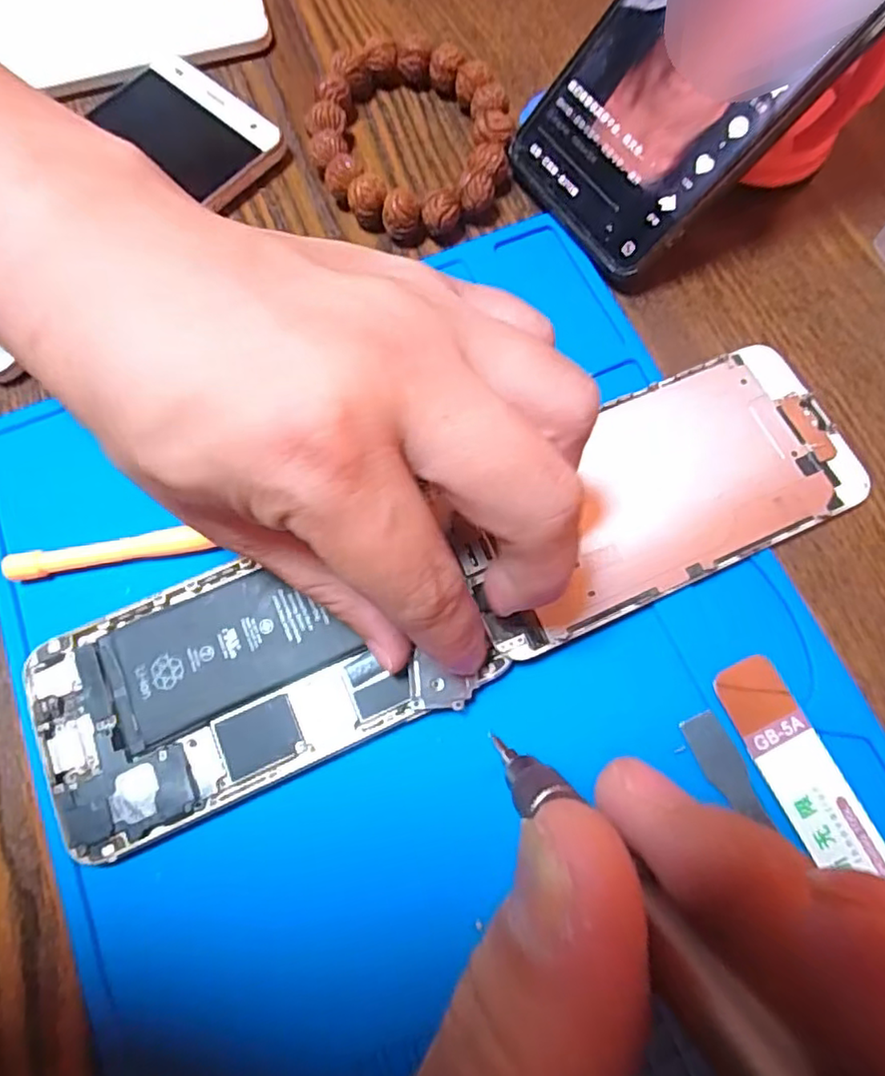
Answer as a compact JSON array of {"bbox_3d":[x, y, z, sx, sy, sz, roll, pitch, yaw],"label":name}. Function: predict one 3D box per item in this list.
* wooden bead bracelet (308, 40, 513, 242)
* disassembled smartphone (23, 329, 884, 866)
[{"bbox_3d":[-0.013,-0.155,0.242,0.073,0.017,0.089,-24,74,-6],"label":"wooden bead bracelet"},{"bbox_3d":[0.005,0.013,0.189,0.256,0.005,0.065,-23,74,-4],"label":"disassembled smartphone"}]

